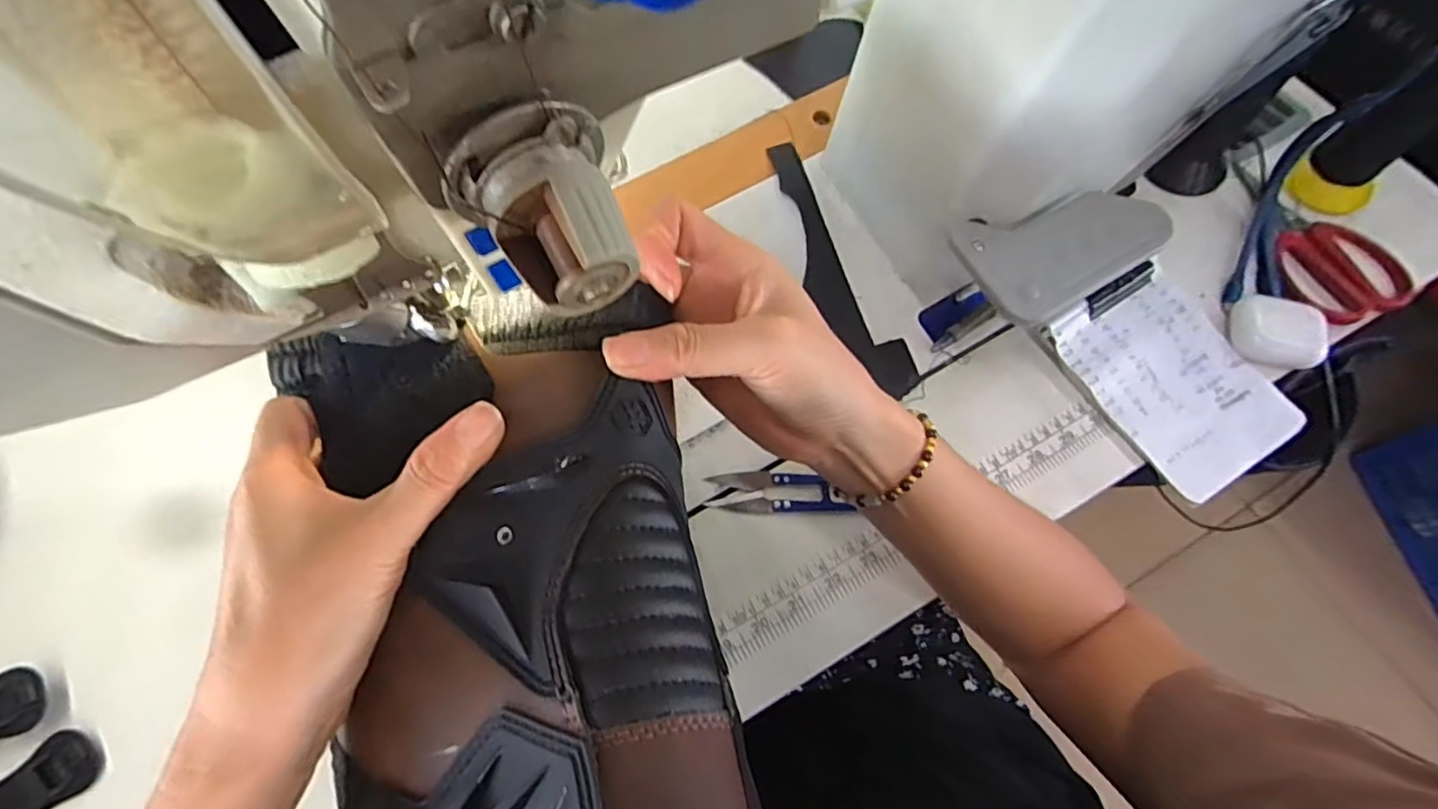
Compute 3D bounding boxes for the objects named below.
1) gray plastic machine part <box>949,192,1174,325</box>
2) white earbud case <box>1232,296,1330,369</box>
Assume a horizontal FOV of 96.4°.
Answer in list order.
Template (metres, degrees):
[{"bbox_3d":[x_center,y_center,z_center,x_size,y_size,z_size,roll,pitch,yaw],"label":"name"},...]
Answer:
[{"bbox_3d":[0.188,-0.092,0.355,0.105,0.012,0.068,-30,70,-10],"label":"gray plastic machine part"},{"bbox_3d":[0.370,-0.051,0.425,0.047,0.019,0.047,17,70,9],"label":"white earbud case"}]

